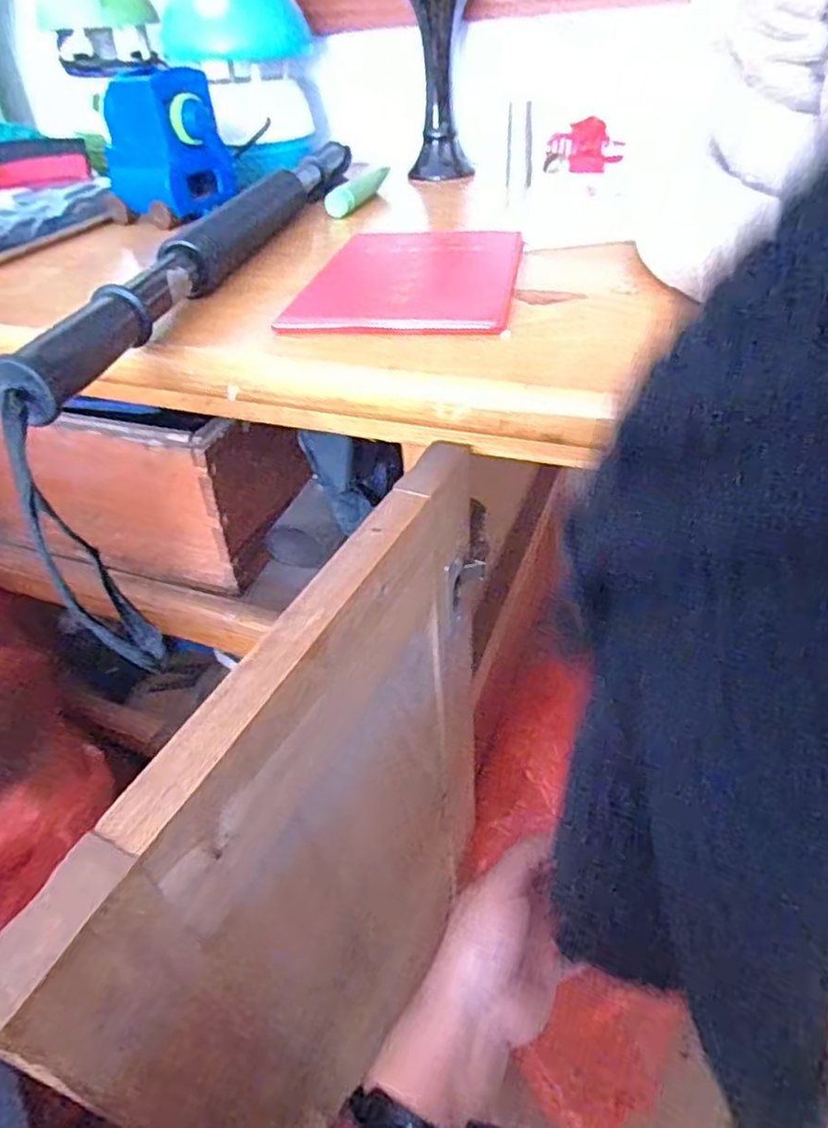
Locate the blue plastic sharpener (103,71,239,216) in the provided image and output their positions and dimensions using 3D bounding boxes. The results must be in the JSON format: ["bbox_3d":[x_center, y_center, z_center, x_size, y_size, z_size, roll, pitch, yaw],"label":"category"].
[{"bbox_3d":[-0.205,-0.348,0.537,0.077,0.091,0.077,14,44,22],"label":"blue plastic sharpener"}]

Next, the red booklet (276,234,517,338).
[{"bbox_3d":[0.001,-0.179,0.405,0.122,0.005,0.177,7,44,8],"label":"red booklet"}]

